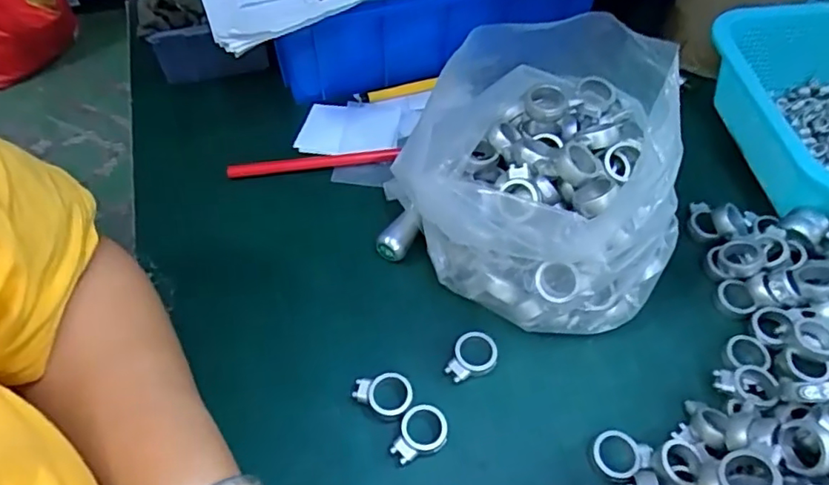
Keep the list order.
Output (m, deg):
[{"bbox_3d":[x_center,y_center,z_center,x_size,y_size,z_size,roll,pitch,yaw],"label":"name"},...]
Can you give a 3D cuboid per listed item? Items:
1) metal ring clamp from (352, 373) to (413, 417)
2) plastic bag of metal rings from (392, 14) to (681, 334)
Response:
[{"bbox_3d":[-0.017,0.088,0.328,0.034,0.012,0.024,19,56,14],"label":"metal ring clamp"},{"bbox_3d":[0.074,-0.043,0.353,0.174,0.110,0.166,8,54,6],"label":"plastic bag of metal rings"}]

